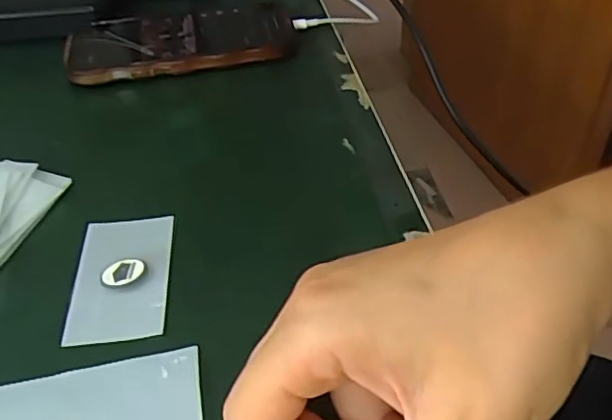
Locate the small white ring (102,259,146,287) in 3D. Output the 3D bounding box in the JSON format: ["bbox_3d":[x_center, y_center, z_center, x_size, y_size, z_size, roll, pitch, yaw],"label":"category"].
[{"bbox_3d":[-0.080,0.027,0.273,0.018,0.004,0.017,-18,43,-15],"label":"small white ring"}]

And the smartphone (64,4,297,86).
[{"bbox_3d":[-0.087,-0.119,0.434,0.152,0.019,0.080,-9,41,-6],"label":"smartphone"}]

